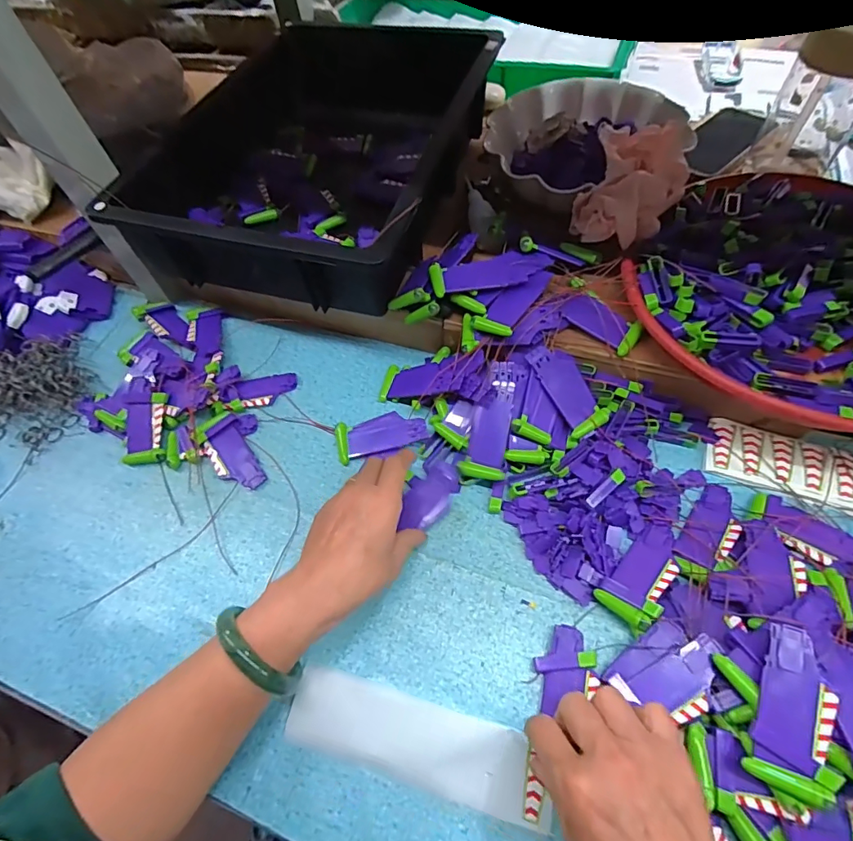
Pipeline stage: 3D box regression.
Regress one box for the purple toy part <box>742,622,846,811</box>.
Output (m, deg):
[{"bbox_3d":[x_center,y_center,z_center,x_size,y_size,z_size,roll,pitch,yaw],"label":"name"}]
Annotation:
[{"bbox_3d":[0.226,0.175,0.283,0.041,0.007,0.090,16,71,29],"label":"purple toy part"}]

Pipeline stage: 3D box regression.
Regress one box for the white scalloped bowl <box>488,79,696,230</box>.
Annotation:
[{"bbox_3d":[0.190,-0.322,0.550,0.202,0.084,0.202,-2,59,4],"label":"white scalloped bowl"}]

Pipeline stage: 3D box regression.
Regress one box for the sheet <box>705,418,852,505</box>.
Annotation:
[{"bbox_3d":[0.352,0.047,0.409,0.192,0.010,0.057,18,62,15],"label":"sheet"}]

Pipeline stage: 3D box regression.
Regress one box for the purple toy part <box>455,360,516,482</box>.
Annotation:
[{"bbox_3d":[0.061,-0.001,0.426,0.037,0.012,0.108,13,83,12],"label":"purple toy part"}]

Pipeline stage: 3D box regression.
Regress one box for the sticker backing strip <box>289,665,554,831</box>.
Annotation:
[{"bbox_3d":[-0.007,0.232,0.339,0.188,0.010,0.051,11,67,13],"label":"sticker backing strip"}]

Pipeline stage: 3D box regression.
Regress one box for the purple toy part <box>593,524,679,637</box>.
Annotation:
[{"bbox_3d":[0.177,0.124,0.375,0.086,0.015,0.043,-40,46,-23],"label":"purple toy part"}]

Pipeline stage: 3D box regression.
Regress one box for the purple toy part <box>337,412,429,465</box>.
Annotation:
[{"bbox_3d":[-0.045,0.013,0.460,0.090,0.010,0.041,-11,58,7],"label":"purple toy part"}]

